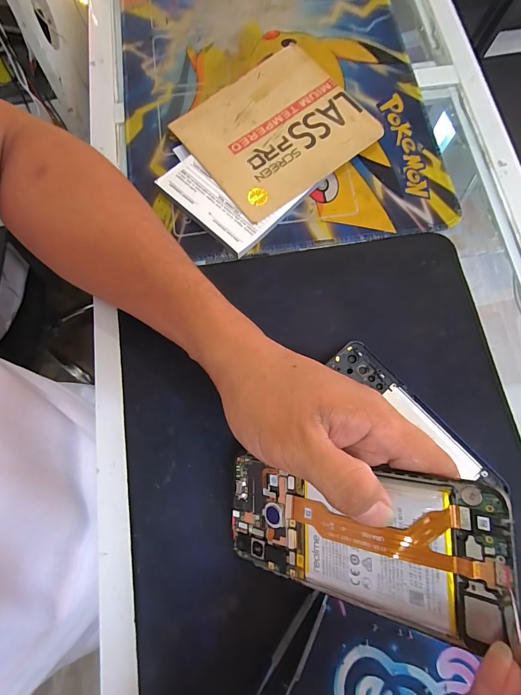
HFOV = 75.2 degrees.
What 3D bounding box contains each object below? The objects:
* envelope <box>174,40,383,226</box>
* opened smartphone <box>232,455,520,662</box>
[{"bbox_3d":[0.014,-0.206,0.314,0.157,0.006,0.134,-38,78,-9],"label":"envelope"},{"bbox_3d":[0.042,0.100,0.184,0.150,0.005,0.067,-7,80,36],"label":"opened smartphone"}]

